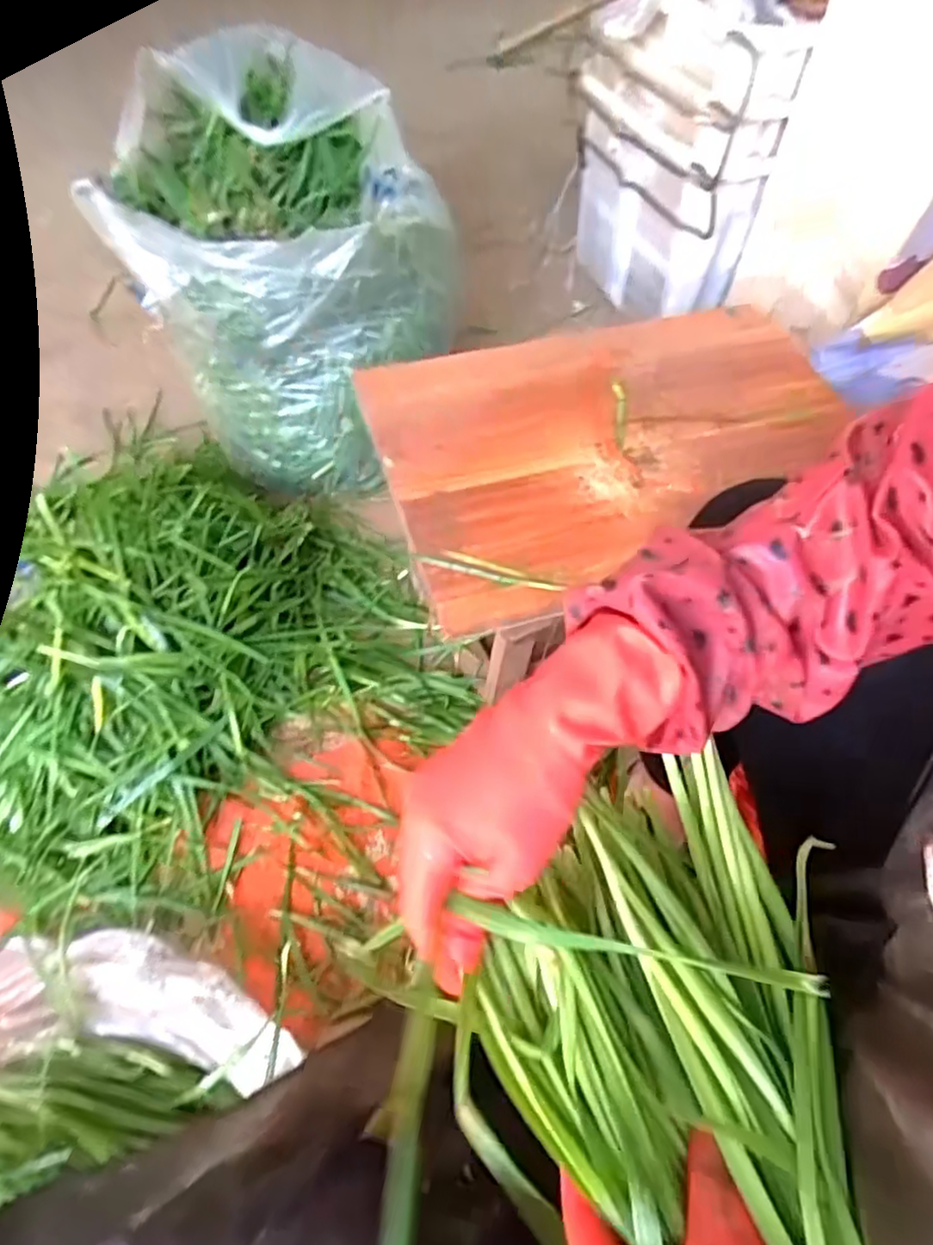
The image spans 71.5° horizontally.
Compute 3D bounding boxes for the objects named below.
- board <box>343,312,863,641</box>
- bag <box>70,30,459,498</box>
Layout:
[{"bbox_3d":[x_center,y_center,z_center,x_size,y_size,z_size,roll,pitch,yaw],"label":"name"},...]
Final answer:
[{"bbox_3d":[0.183,-0.204,0.723,0.539,0.022,0.368,-14,62,-11],"label":"board"},{"bbox_3d":[-0.247,-0.519,0.986,0.422,0.445,0.413,-4,57,-3],"label":"bag"}]

